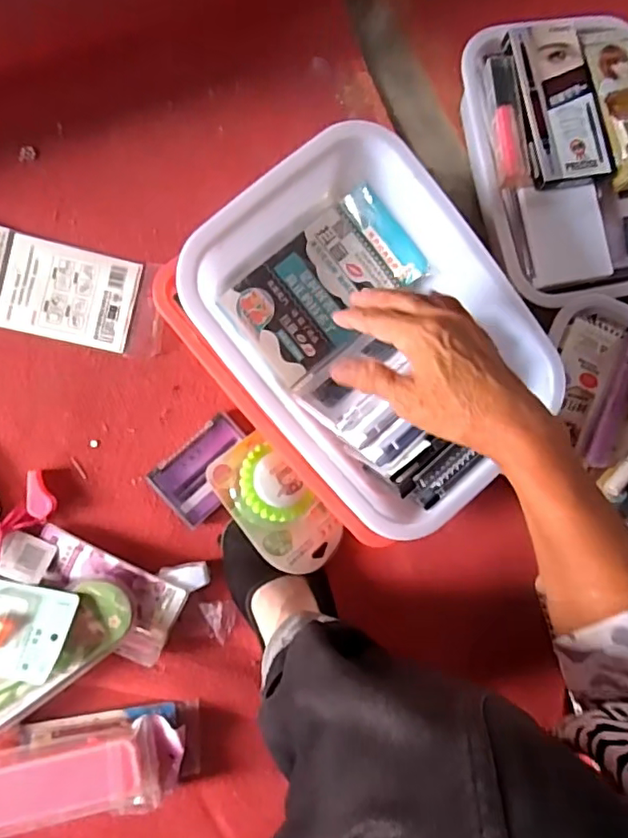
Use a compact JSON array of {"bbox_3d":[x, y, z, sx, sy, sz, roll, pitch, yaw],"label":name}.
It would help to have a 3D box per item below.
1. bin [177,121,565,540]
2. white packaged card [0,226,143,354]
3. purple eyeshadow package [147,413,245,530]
[{"bbox_3d":[0.051,-0.068,0.456,0.211,0.076,0.282,-41,93,-8],"label":"bin"},{"bbox_3d":[-0.261,-0.128,0.550,0.164,0.008,0.095,12,85,-7],"label":"white packaged card"},{"bbox_3d":[-0.107,0.051,0.562,0.102,0.012,0.068,-43,93,-8],"label":"purple eyeshadow package"}]

